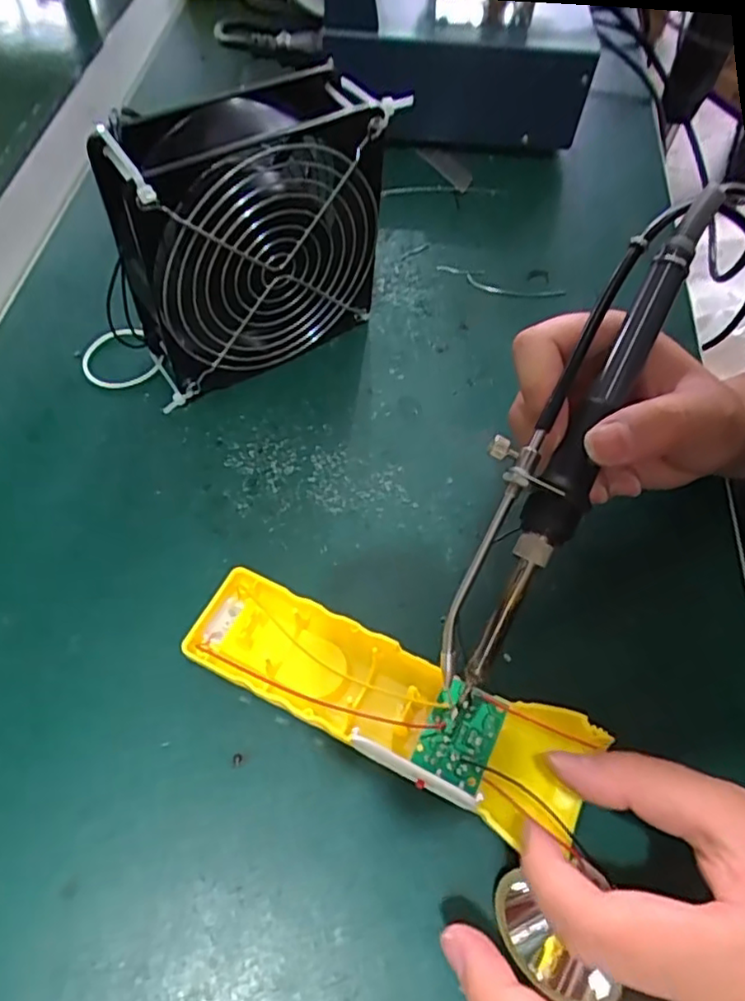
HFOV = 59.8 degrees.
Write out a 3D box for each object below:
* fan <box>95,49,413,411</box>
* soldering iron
[{"bbox_3d":[-0.055,-0.122,0.314,0.125,0.126,0.046,-31,65,-22],"label":"fan"},{"bbox_3d":[0.072,-0.032,0.232,0.035,0.015,0.201,27,84,12],"label":"soldering iron"}]

